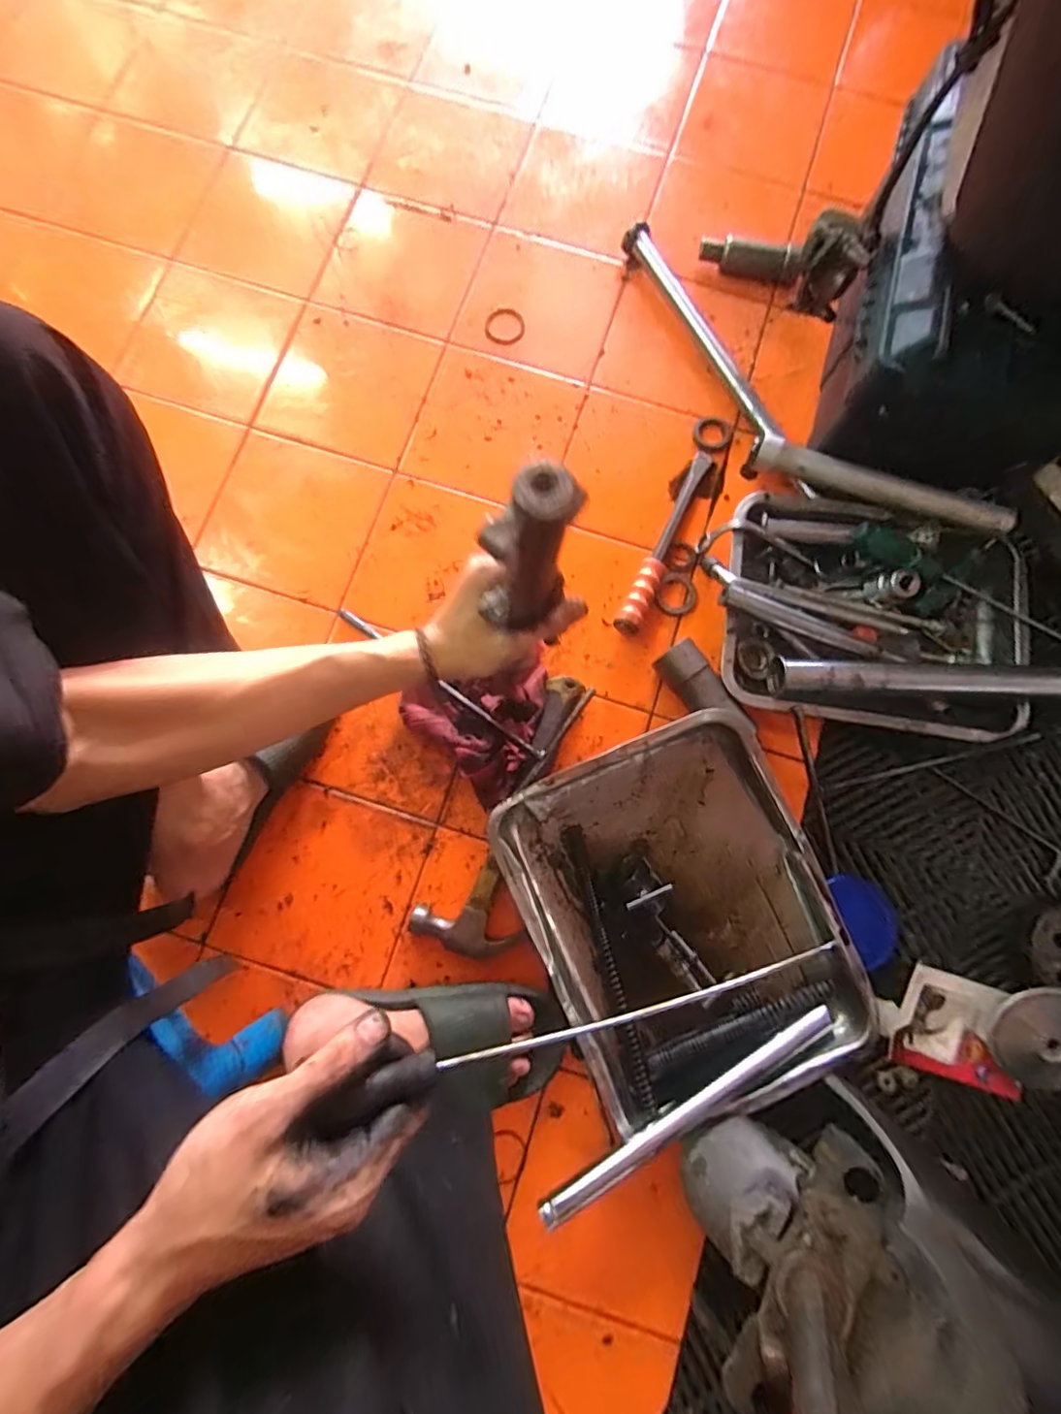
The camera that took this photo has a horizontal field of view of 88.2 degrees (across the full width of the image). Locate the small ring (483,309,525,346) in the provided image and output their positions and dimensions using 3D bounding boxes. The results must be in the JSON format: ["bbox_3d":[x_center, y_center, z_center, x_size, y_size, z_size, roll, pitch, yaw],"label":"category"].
[{"bbox_3d":[-0.035,-0.516,0.744,0.053,0.004,0.055,8,80,1],"label":"small ring"}]

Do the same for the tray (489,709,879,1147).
[{"bbox_3d":[0.158,0.224,0.580,0.301,0.073,0.379,-23,81,-5],"label":"tray"}]

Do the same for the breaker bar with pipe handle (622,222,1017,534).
[{"bbox_3d":[0.296,-0.386,0.686,0.143,0.075,0.608,-40,83,-7],"label":"breaker bar with pipe handle"}]

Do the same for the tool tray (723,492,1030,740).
[{"bbox_3d":[0.398,-0.111,0.642,0.364,0.072,0.267,8,80,1],"label":"tool tray"}]

